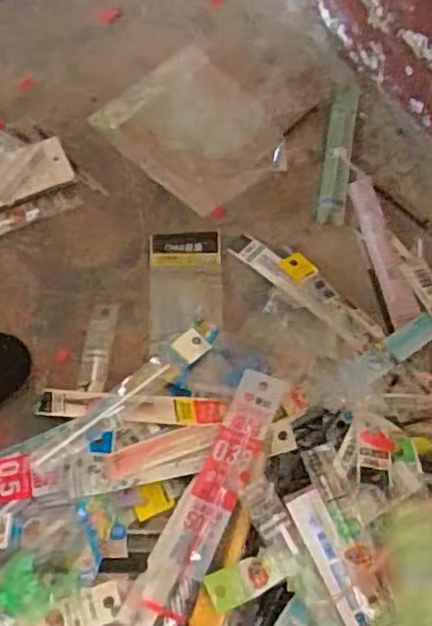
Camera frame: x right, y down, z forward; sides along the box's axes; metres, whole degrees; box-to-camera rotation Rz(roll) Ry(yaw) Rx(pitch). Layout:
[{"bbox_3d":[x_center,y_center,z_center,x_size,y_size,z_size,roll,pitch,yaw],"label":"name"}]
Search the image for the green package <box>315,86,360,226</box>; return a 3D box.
[{"bbox_3d":[0.122,-0.163,0.669,0.028,0.010,0.171,9,65,6],"label":"green package"}]

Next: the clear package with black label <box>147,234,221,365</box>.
[{"bbox_3d":[-0.028,-0.020,0.596,0.065,0.010,0.128,-3,64,1],"label":"clear package with black label"}]

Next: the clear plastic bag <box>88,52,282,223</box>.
[{"bbox_3d":[-0.019,-0.193,0.692,0.156,0.023,0.184,-39,69,-15],"label":"clear plastic bag"}]

